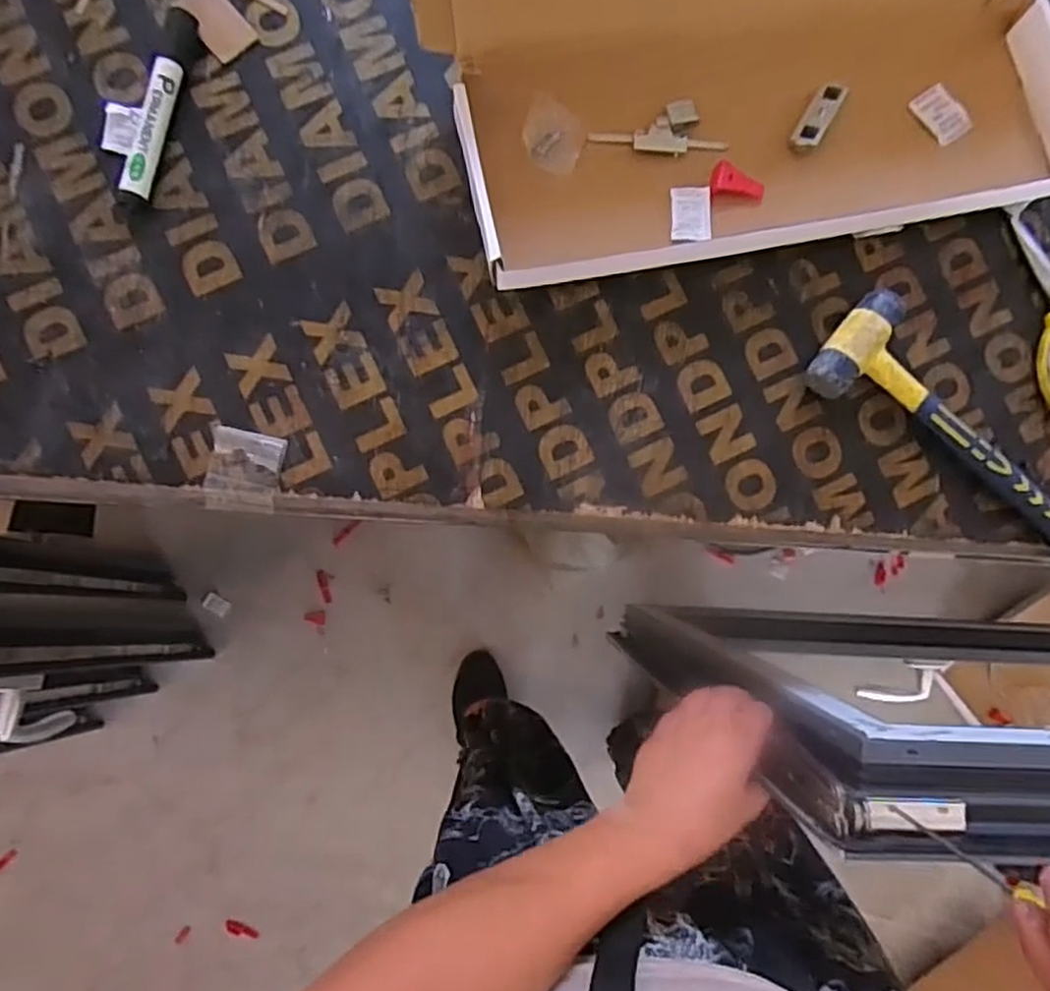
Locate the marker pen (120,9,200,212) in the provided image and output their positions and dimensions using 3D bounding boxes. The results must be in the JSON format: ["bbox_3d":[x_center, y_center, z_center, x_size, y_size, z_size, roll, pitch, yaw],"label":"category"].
[{"bbox_3d":[-0.234,-0.250,0.446,0.022,0.015,0.130,14,85,-4],"label":"marker pen"}]

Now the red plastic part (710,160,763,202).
[{"bbox_3d":[0.144,-0.213,0.473,0.037,0.007,0.023,6,85,-5],"label":"red plastic part"}]

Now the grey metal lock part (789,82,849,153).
[{"bbox_3d":[0.199,-0.257,0.479,0.019,0.013,0.050,32,84,-2],"label":"grey metal lock part"}]

